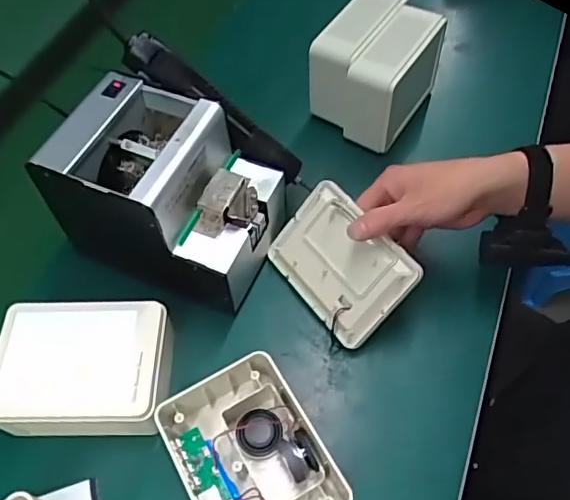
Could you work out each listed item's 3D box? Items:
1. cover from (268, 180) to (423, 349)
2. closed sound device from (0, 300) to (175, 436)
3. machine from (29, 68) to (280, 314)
[{"bbox_3d":[0.049,0.012,0.515,0.099,0.013,0.131,-52,60,19],"label":"cover"},{"bbox_3d":[-0.169,0.102,0.482,0.149,0.052,0.105,-1,57,3],"label":"closed sound device"},{"bbox_3d":[-0.104,-0.055,0.520,0.175,0.134,0.132,19,60,15],"label":"machine"}]

